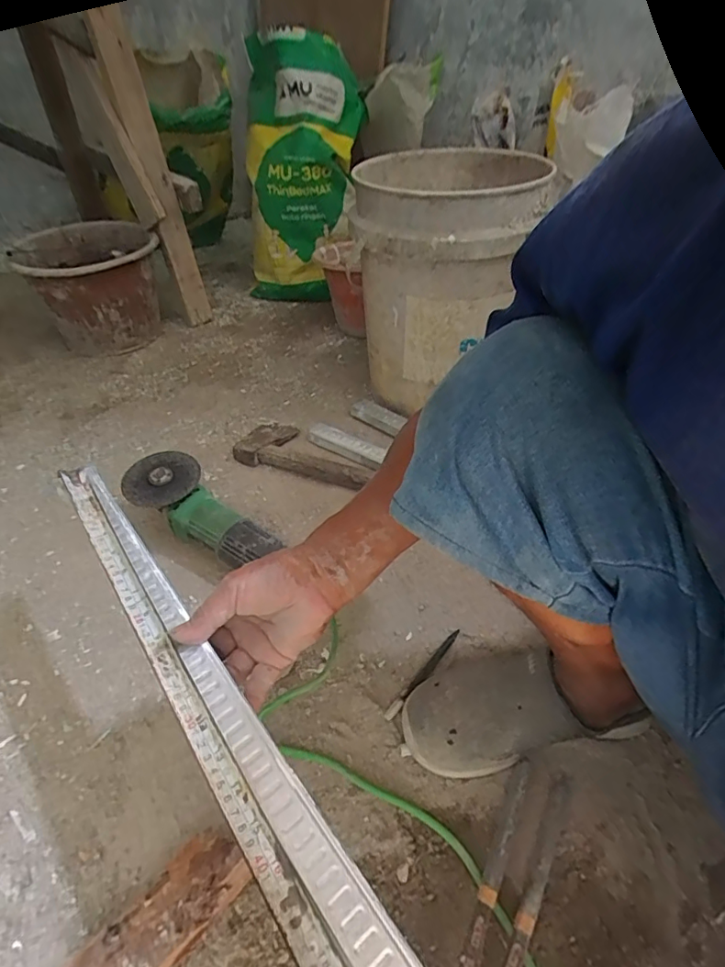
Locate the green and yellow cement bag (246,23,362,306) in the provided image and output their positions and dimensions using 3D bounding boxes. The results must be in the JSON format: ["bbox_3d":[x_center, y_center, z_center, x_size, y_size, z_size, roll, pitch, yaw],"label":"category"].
[{"bbox_3d":[-0.136,-0.665,1.166,0.257,0.516,0.116,1,41,-2],"label":"green and yellow cement bag"}]

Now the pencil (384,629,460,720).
[{"bbox_3d":[0.068,0.202,0.552,0.012,0.011,0.132,29,47,28],"label":"pencil"}]

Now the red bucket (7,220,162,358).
[{"bbox_3d":[-0.540,-0.385,1.057,0.236,0.229,0.236,-6,41,-10],"label":"red bucket"}]

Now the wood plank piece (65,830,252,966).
[{"bbox_3d":[-0.163,0.340,0.366,0.060,0.042,0.190,29,47,27],"label":"wood plank piece"}]

